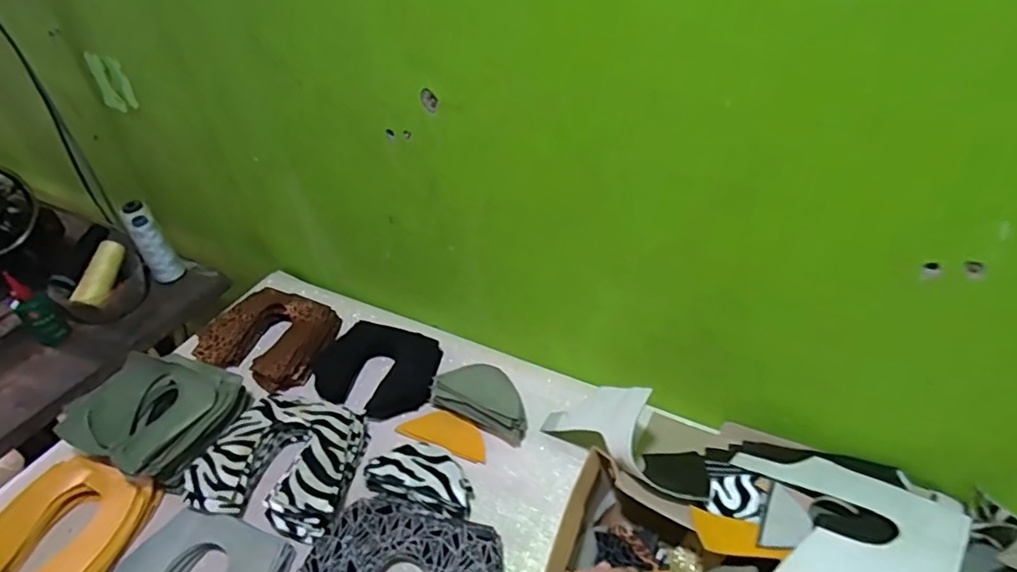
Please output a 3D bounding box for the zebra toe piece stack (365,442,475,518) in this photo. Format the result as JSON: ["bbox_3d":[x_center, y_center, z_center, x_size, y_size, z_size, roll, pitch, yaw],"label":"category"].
[{"bbox_3d":[-0.091,0.205,0.609,0.120,0.038,0.061,15,44,21],"label":"zebra toe piece stack"}]

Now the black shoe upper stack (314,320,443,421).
[{"bbox_3d":[-0.174,0.108,0.742,0.164,0.034,0.123,13,43,19],"label":"black shoe upper stack"}]

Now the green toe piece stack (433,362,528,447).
[{"bbox_3d":[-0.029,0.133,0.676,0.124,0.045,0.063,19,46,25],"label":"green toe piece stack"}]

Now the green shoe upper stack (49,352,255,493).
[{"bbox_3d":[-0.409,0.147,0.670,0.170,0.053,0.157,19,46,25],"label":"green shoe upper stack"}]

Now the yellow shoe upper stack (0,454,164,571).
[{"bbox_3d":[-0.462,0.252,0.593,0.154,0.025,0.137,13,43,19],"label":"yellow shoe upper stack"}]

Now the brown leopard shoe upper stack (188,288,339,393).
[{"bbox_3d":[-0.332,0.068,0.791,0.168,0.038,0.142,14,44,20],"label":"brown leopard shoe upper stack"}]

